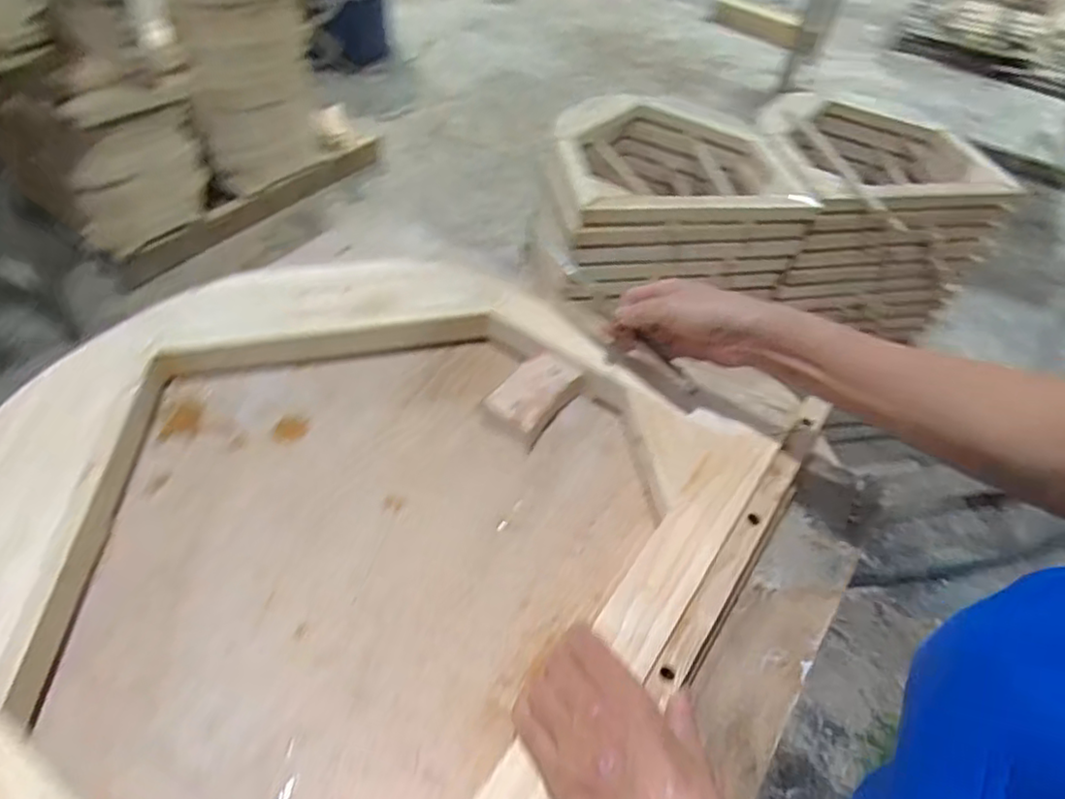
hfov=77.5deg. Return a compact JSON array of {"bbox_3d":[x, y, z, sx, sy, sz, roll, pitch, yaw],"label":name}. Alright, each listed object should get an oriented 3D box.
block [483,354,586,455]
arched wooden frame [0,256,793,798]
[{"bbox_3d":[0.001,-0.003,0.566,0.053,0.020,0.082,32,52,21],"label":"block"},{"bbox_3d":[-0.136,0.069,0.468,0.485,0.062,0.496,33,58,19],"label":"arched wooden frame"}]

